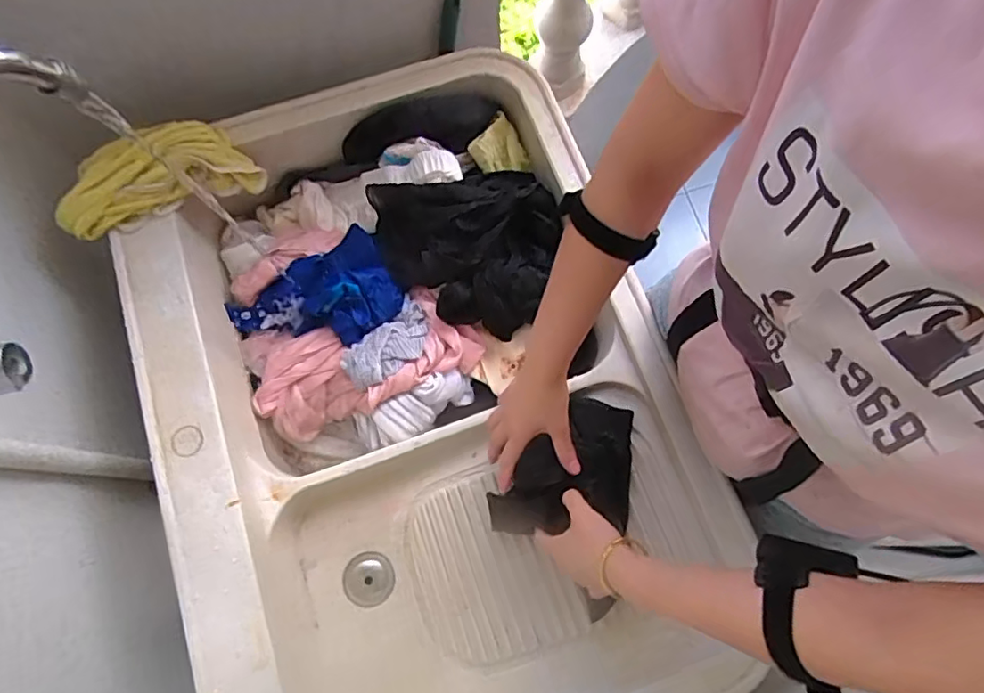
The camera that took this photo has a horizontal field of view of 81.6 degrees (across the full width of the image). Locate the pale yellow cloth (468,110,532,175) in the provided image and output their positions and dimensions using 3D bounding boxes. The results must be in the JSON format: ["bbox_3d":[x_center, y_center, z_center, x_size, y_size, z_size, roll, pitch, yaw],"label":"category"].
[{"bbox_3d":[0.009,-0.278,0.797,0.074,0.039,0.089,-30,76,-8],"label":"pale yellow cloth"}]

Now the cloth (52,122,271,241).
[{"bbox_3d":[-0.421,-0.213,0.713,0.227,0.081,0.091,-27,76,-7],"label":"cloth"}]

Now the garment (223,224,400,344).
[{"bbox_3d":[-0.232,-0.058,0.753,0.207,0.054,0.138,-33,77,-8],"label":"garment"}]

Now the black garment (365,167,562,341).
[{"bbox_3d":[-0.024,-0.138,0.743,0.222,0.059,0.238,0,74,0],"label":"black garment"}]

